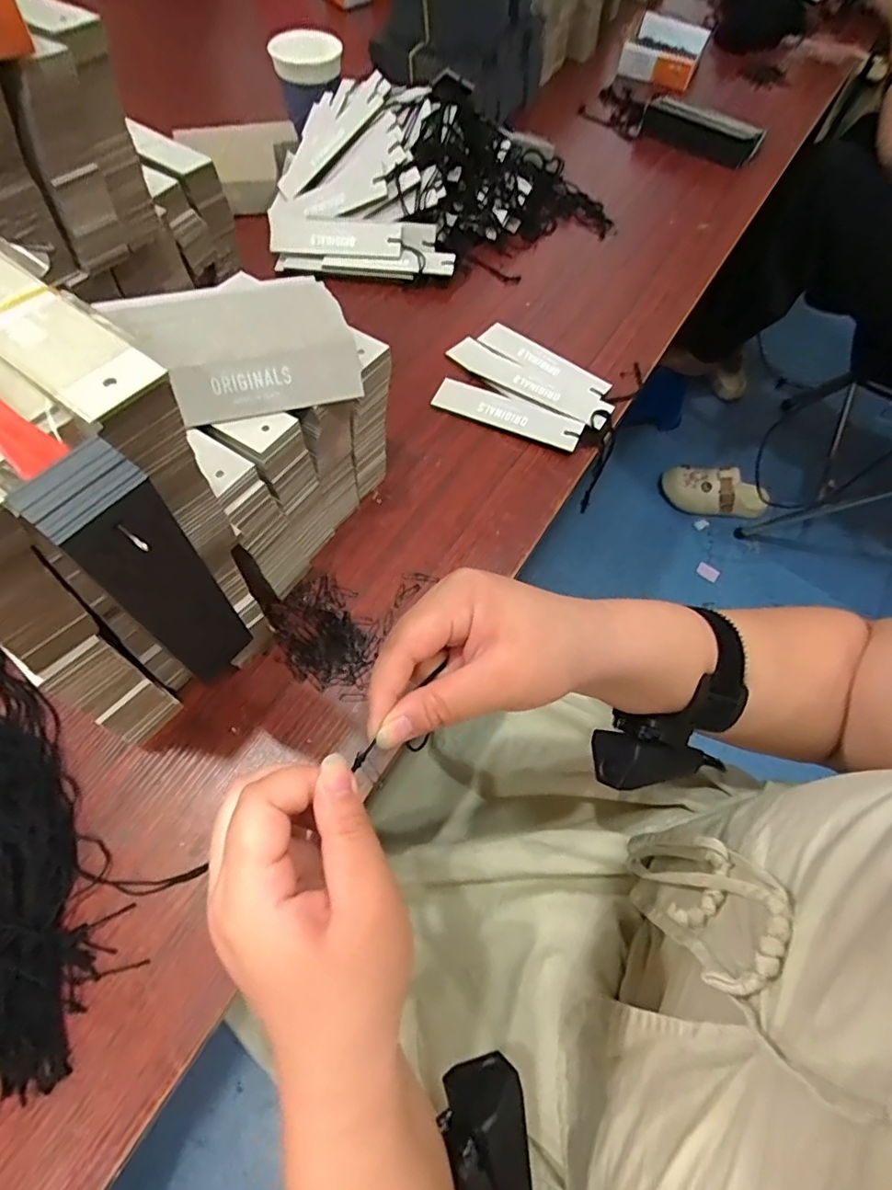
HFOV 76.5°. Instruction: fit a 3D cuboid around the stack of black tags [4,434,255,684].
[{"bbox_3d":[-0.111,-0.004,0.219,0.026,0.122,0.032,32,65,13],"label":"stack of black tags"}]

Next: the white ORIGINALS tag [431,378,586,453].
[{"bbox_3d":[0.051,-0.153,0.476,0.126,0.004,0.032,23,71,11],"label":"white ORIGINALS tag"}]

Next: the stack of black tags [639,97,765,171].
[{"bbox_3d":[0.316,-0.577,0.704,0.144,0.044,0.033,27,64,10],"label":"stack of black tags"}]

